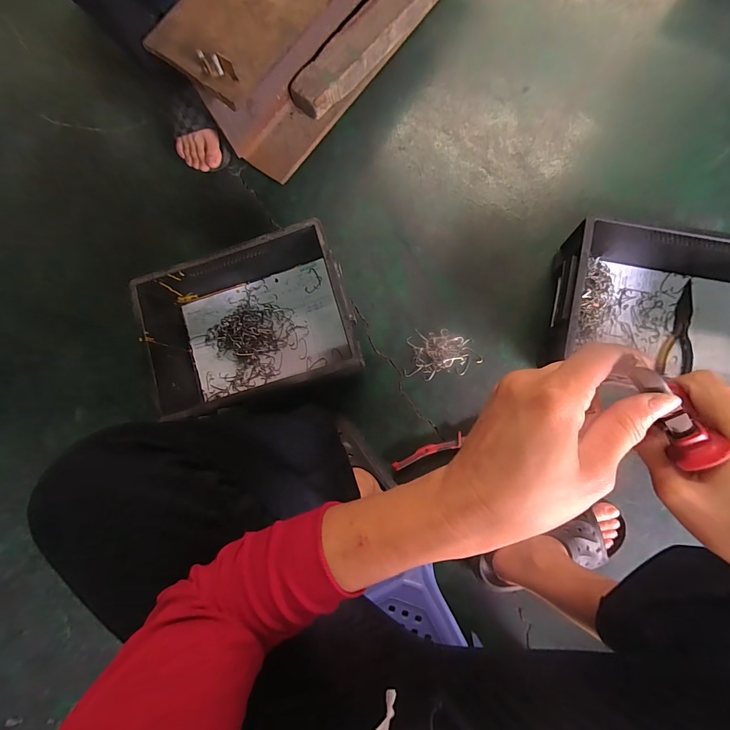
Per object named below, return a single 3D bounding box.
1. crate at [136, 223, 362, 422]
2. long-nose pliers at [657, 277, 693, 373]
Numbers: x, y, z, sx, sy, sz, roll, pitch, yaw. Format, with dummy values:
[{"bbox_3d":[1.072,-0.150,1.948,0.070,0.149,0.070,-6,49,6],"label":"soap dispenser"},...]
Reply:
[{"bbox_3d":[-0.190,-0.066,0.624,0.330,0.136,0.243,-17,82,3],"label":"crate"},{"bbox_3d":[0.544,-0.062,0.611,0.045,0.010,0.170,18,85,7],"label":"long-nose pliers"}]

